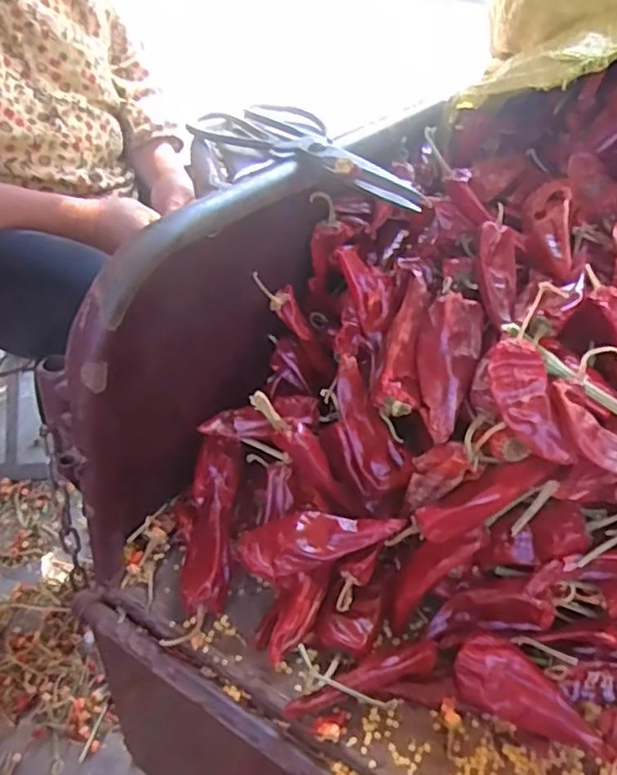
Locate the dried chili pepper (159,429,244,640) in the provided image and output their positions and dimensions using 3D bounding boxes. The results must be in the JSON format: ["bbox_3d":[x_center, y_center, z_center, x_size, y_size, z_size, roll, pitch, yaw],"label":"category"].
[{"bbox_3d":[-0.065,0.095,0.426,0.032,0.051,0.130,6,39,-1],"label":"dried chili pepper"}]

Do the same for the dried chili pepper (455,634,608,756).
[{"bbox_3d":[0.122,0.170,0.358,0.081,0.024,0.031,24,42,20],"label":"dried chili pepper"}]

